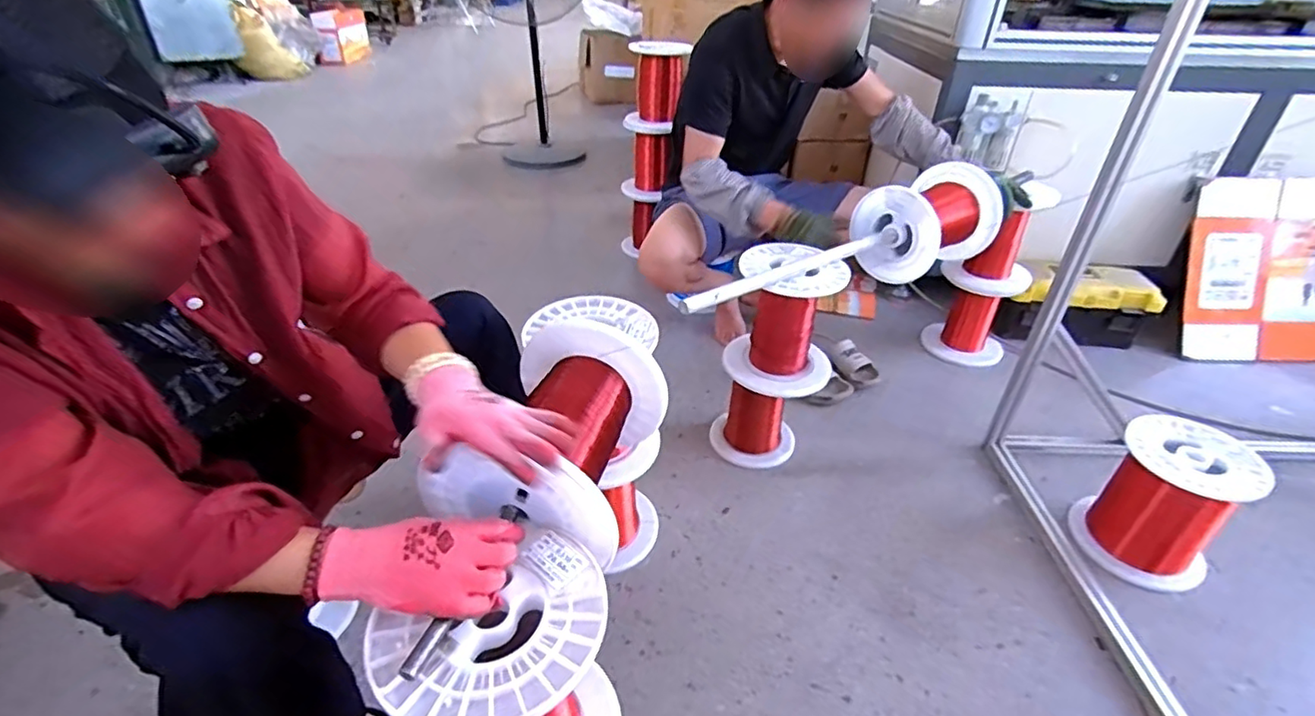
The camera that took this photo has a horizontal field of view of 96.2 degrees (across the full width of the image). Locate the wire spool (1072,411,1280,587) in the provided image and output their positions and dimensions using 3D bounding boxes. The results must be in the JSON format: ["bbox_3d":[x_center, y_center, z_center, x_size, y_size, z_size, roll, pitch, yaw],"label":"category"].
[{"bbox_3d":[0.904,0.257,1.055,0.200,0.223,0.202,-26,43,-33],"label":"wire spool"}]

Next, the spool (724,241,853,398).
[{"bbox_3d":[0.243,-0.073,1.168,0.207,0.248,0.193,-4,35,-7],"label":"spool"}]

